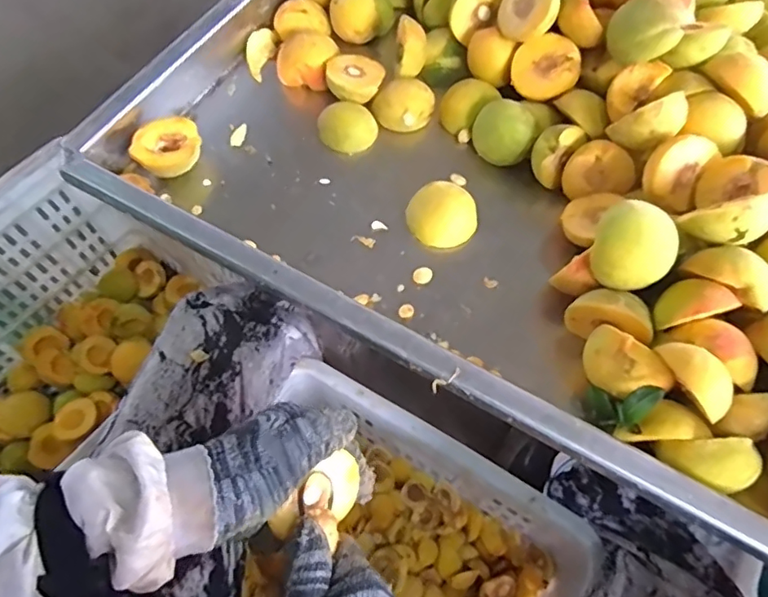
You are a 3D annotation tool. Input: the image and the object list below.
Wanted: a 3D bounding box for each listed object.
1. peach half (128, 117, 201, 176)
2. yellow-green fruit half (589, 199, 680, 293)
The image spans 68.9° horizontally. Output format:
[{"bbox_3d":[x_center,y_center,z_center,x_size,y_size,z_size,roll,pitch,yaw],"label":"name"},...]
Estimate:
[{"bbox_3d":[-0.201,-0.138,0.528,0.062,0.036,0.055,-35,67,-16],"label":"peach half"},{"bbox_3d":[0.176,-0.031,0.404,0.055,0.054,0.051,-1,62,1],"label":"yellow-green fruit half"}]

